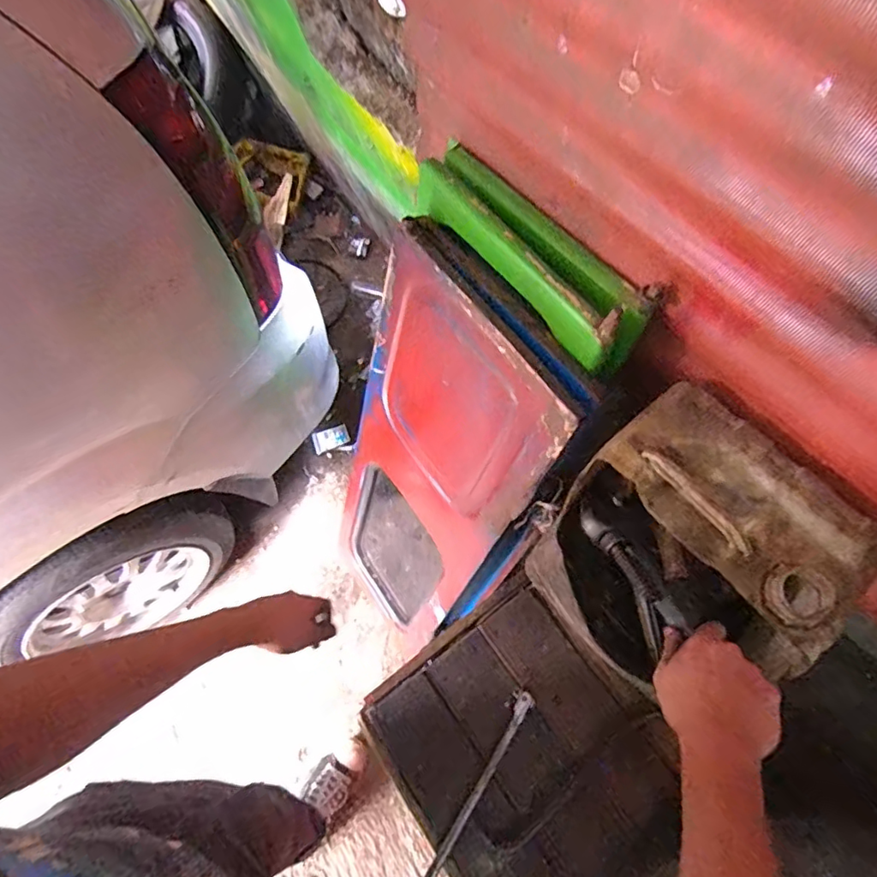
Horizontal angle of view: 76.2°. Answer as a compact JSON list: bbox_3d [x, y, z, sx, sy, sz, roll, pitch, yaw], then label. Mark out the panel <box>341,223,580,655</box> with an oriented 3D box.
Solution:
[{"bbox_3d":[-0.029,0.086,0.986,0.066,0.851,0.361,-27,66,-29],"label":"panel"}]

